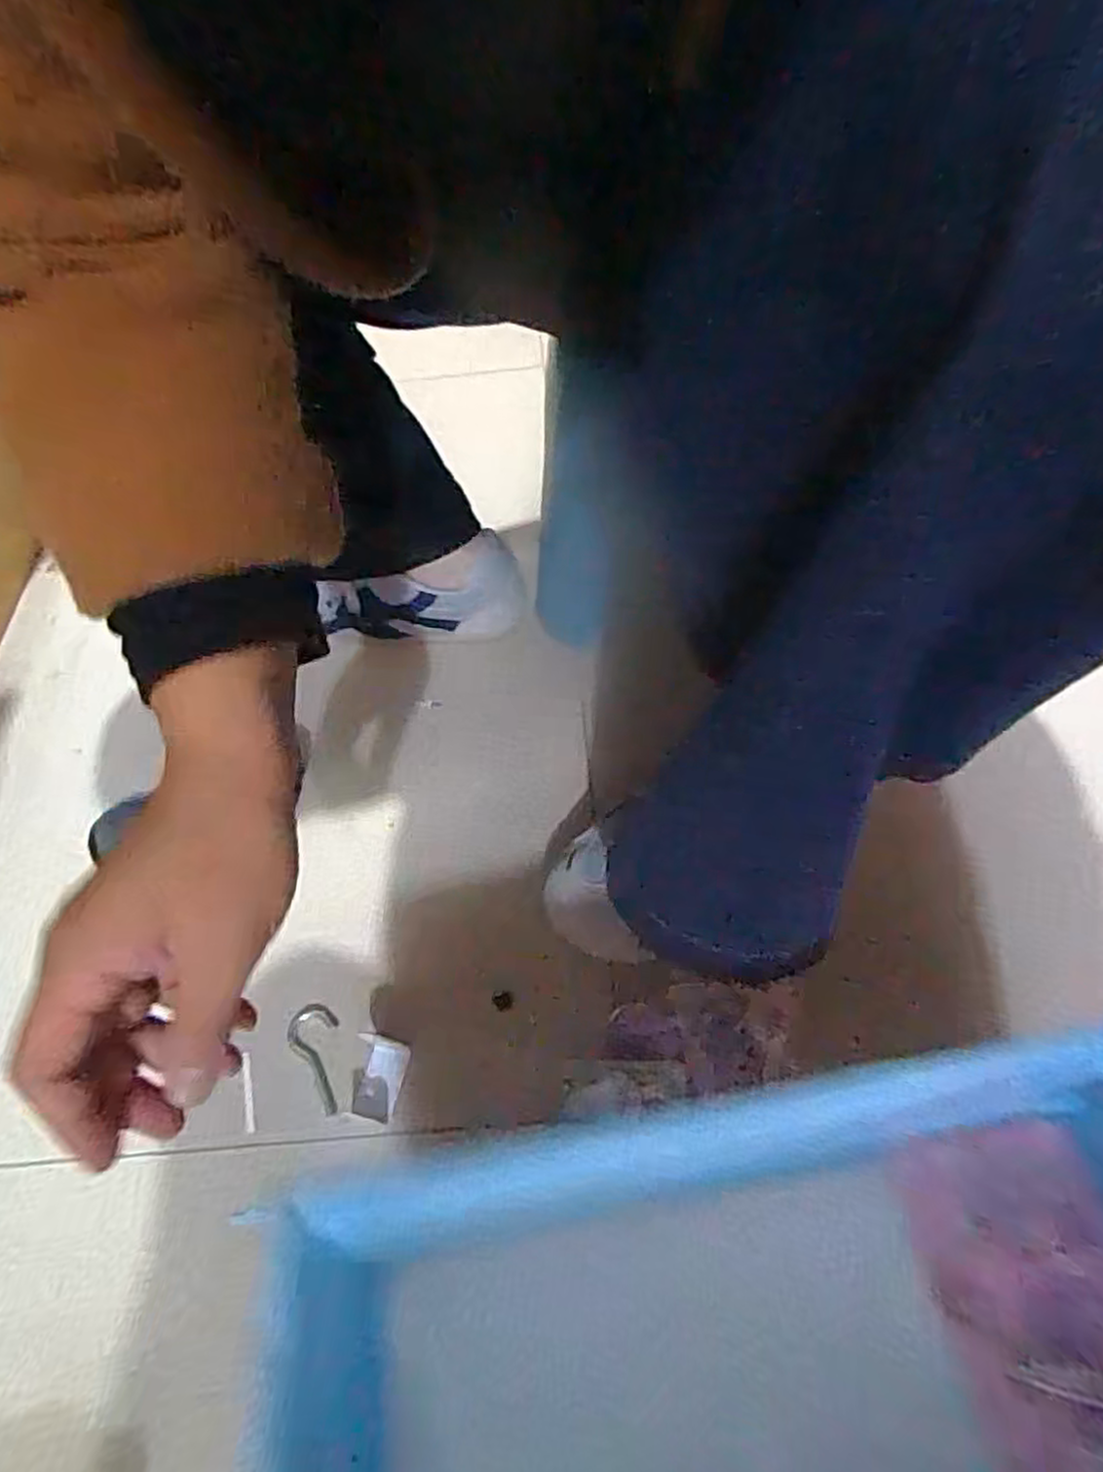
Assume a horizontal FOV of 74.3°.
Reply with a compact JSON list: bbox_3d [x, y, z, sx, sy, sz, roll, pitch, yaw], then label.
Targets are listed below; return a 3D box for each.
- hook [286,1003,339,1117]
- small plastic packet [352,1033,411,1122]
[{"bbox_3d":[-0.145,0.203,0.466,0.030,0.005,0.067,-33,62,-15],"label":"hook"},{"bbox_3d":[-0.109,0.214,0.458,0.029,0.006,0.047,8,59,10],"label":"small plastic packet"}]

